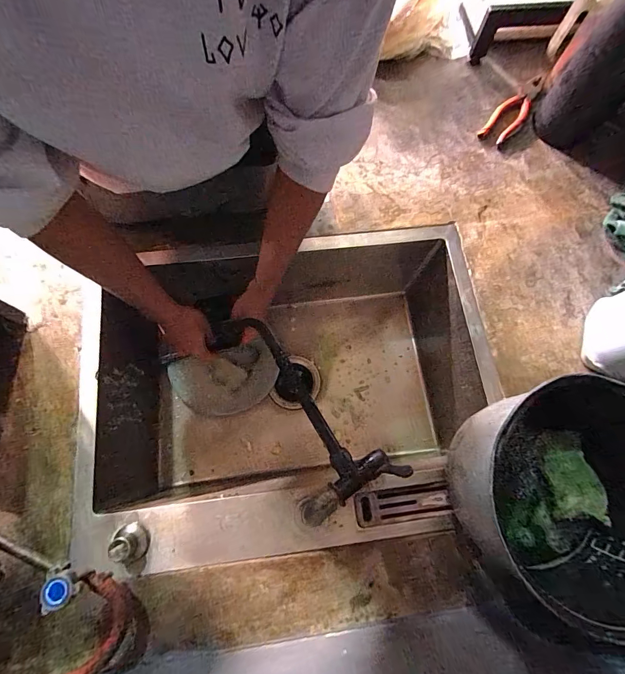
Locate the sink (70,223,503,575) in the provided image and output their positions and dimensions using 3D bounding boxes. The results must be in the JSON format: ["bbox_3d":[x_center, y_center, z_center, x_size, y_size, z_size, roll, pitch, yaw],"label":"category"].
[{"bbox_3d":[-0.030,0.089,0.603,0.579,0.219,0.437,-7,74,-4],"label":"sink"}]

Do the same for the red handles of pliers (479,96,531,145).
[{"bbox_3d":[0.356,-0.401,0.636,0.051,0.017,0.120,40,76,9],"label":"red handles of pliers"}]

